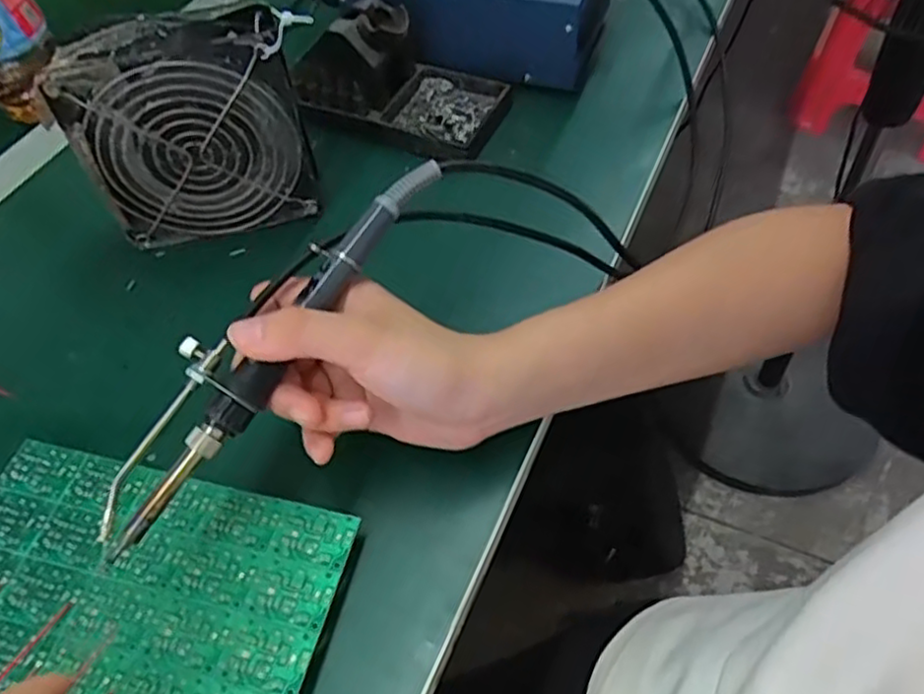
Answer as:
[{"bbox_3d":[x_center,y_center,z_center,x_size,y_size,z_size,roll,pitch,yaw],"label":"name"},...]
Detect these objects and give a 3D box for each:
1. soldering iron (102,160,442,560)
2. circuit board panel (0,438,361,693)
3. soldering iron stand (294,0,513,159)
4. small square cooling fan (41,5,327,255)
[{"bbox_3d":[-0.083,-0.008,0.300,0.039,0.017,0.201,30,75,24],"label":"soldering iron"},{"bbox_3d":[-0.141,0.101,0.299,0.172,0.005,0.100,10,55,12],"label":"circuit board panel"},{"bbox_3d":[-0.039,-0.189,0.476,0.127,0.069,0.083,21,58,19],"label":"soldering iron stand"},{"bbox_3d":[-0.151,-0.123,0.404,0.125,0.118,0.046,-14,54,-6],"label":"small square cooling fan"}]

